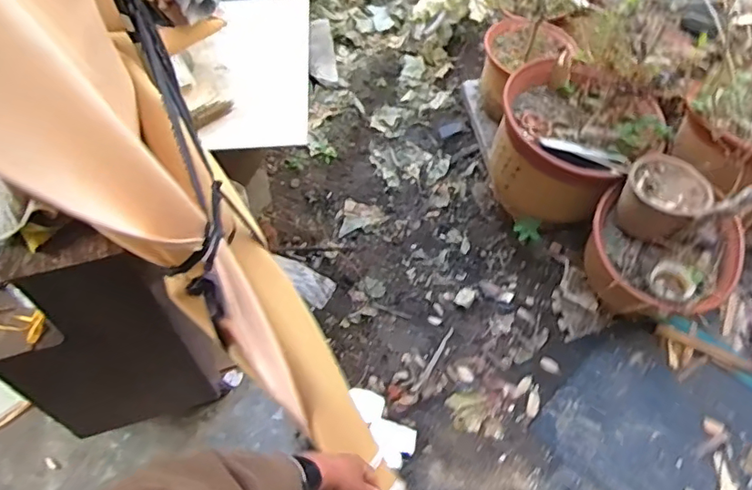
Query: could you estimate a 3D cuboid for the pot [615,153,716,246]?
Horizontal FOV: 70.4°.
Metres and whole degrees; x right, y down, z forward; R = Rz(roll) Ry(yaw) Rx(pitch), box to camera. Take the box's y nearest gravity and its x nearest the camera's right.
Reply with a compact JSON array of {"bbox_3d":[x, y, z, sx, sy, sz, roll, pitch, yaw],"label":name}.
[{"bbox_3d":[0.812,-0.129,1.509,0.215,0.144,0.205,-1,52,2],"label":"pot"}]

